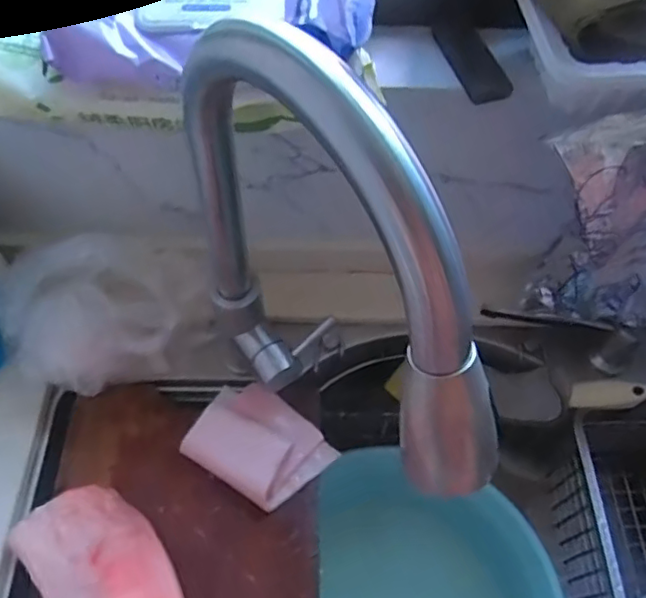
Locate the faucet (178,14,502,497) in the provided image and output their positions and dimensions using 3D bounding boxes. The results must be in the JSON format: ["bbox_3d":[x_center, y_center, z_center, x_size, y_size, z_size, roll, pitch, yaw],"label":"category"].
[{"bbox_3d":[0.002,0.009,0.362,0.040,0.331,0.246,-34,66,-19],"label":"faucet"}]

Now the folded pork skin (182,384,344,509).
[{"bbox_3d":[-0.057,0.130,0.553,0.120,0.028,0.093,29,63,15],"label":"folded pork skin"}]

